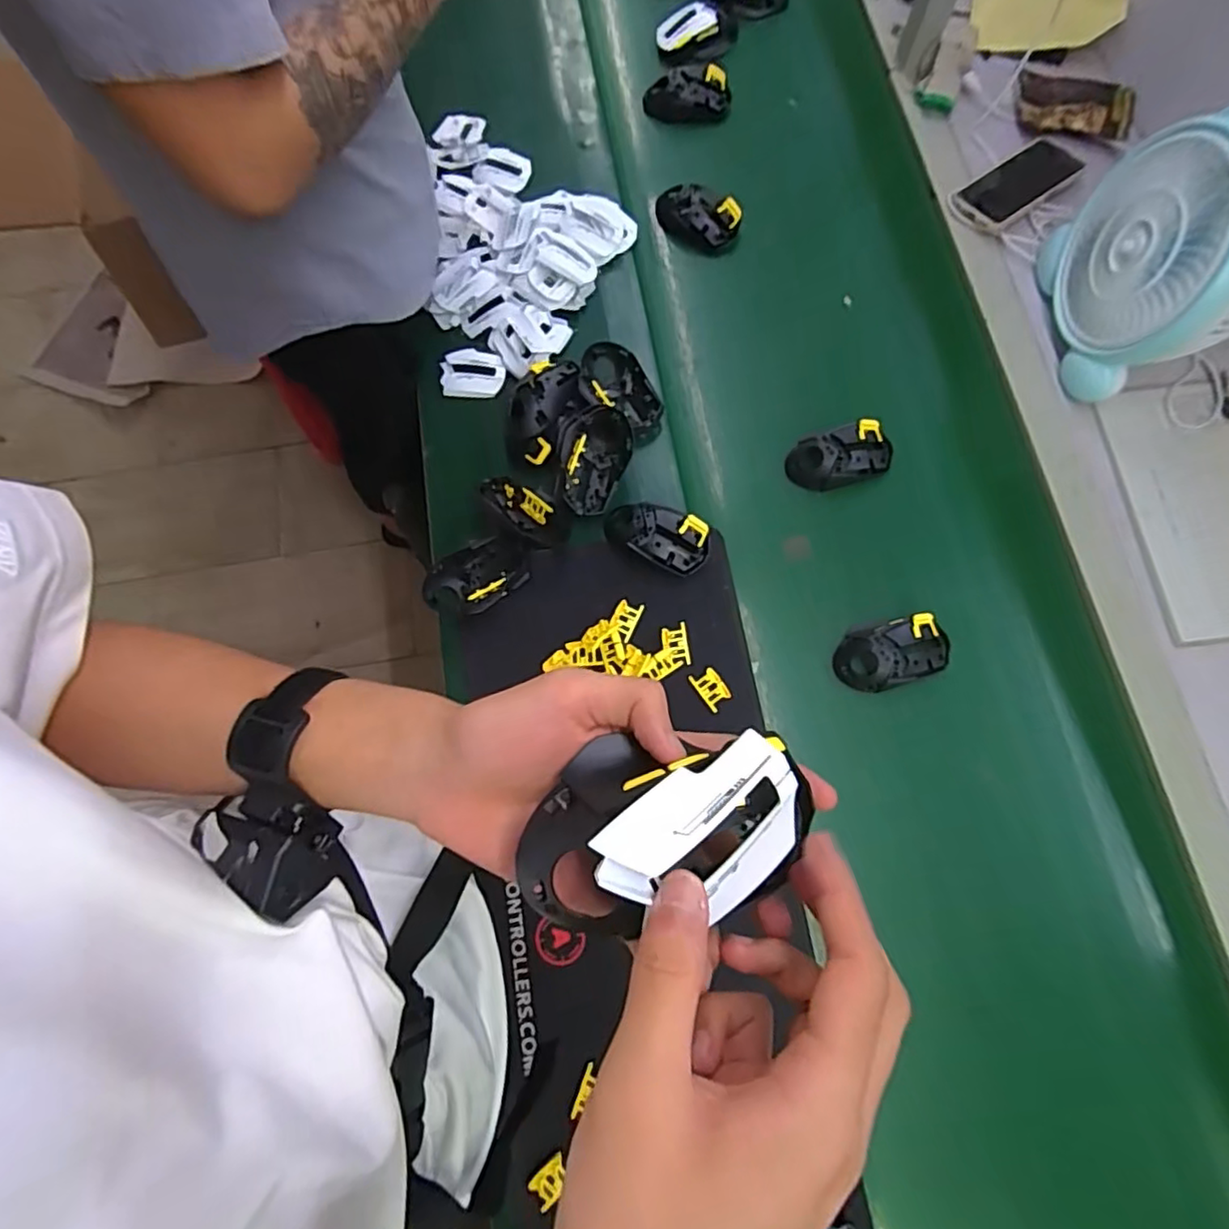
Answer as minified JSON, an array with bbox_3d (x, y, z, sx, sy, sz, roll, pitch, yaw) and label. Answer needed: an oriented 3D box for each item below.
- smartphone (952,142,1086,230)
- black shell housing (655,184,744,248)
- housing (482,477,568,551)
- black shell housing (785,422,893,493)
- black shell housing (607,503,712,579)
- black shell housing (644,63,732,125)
[{"bbox_3d":[0.518,-0.557,0.816,0.155,0.012,0.084,-40,70,-1],"label":"smartphone"},{"bbox_3d":[0.106,-0.526,0.830,0.112,0.034,0.060,27,78,8],"label":"black shell housing"},{"bbox_3d":[-0.097,-0.119,0.718,0.056,0.035,0.102,-42,78,-8],"label":"housing"},{"bbox_3d":[0.260,-0.183,0.721,0.118,0.044,0.067,-12,76,-1],"label":"black shell housing"},{"bbox_3d":[0.047,-0.087,0.698,0.116,0.026,0.060,22,78,7],"label":"black shell housing"},{"bbox_3d":[0.104,-0.737,0.892,0.119,0.024,0.082,6,76,3],"label":"black shell housing"}]

